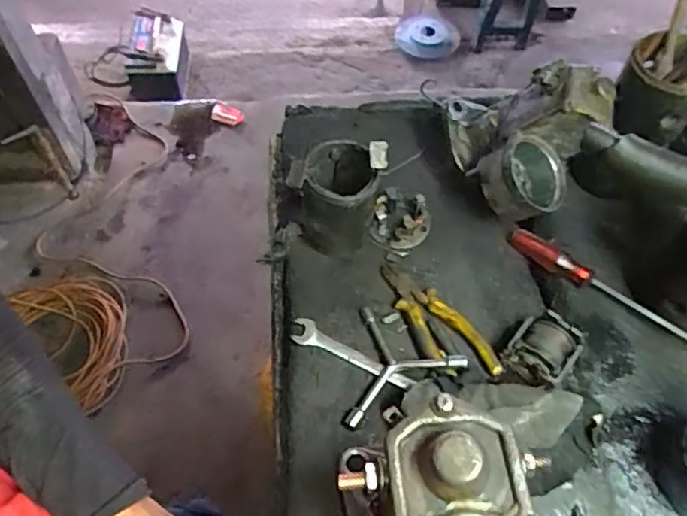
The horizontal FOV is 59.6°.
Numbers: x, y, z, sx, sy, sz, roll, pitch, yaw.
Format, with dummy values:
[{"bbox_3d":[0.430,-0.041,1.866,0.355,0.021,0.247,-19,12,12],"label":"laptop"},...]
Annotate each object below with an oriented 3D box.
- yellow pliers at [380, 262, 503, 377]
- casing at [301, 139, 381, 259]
[{"bbox_3d":[0.088,0.066,0.614,0.055,0.016,0.162,-34,63,-21],"label":"yellow pliers"},{"bbox_3d":[-0.005,-0.056,0.619,0.072,0.126,0.076,1,57,-1],"label":"casing"}]

